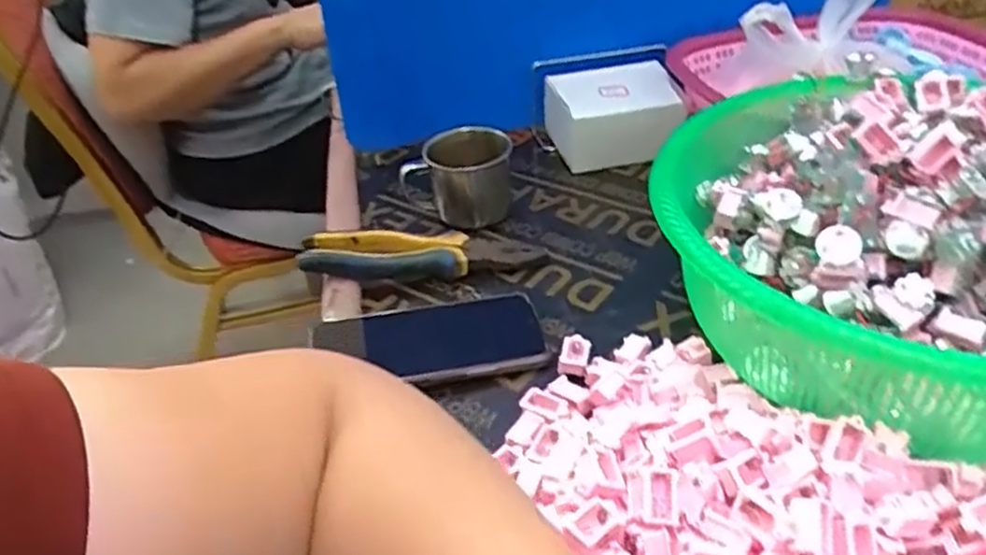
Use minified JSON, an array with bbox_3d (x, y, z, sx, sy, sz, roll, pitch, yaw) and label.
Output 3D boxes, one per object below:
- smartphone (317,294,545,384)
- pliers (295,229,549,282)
[{"bbox_3d":[-0.044,0.041,0.526,0.157,0.008,0.079,-11,37,-8],"label":"smartphone"},{"bbox_3d":[-0.059,-0.020,0.610,0.191,0.034,0.043,-3,37,3],"label":"pliers"}]

